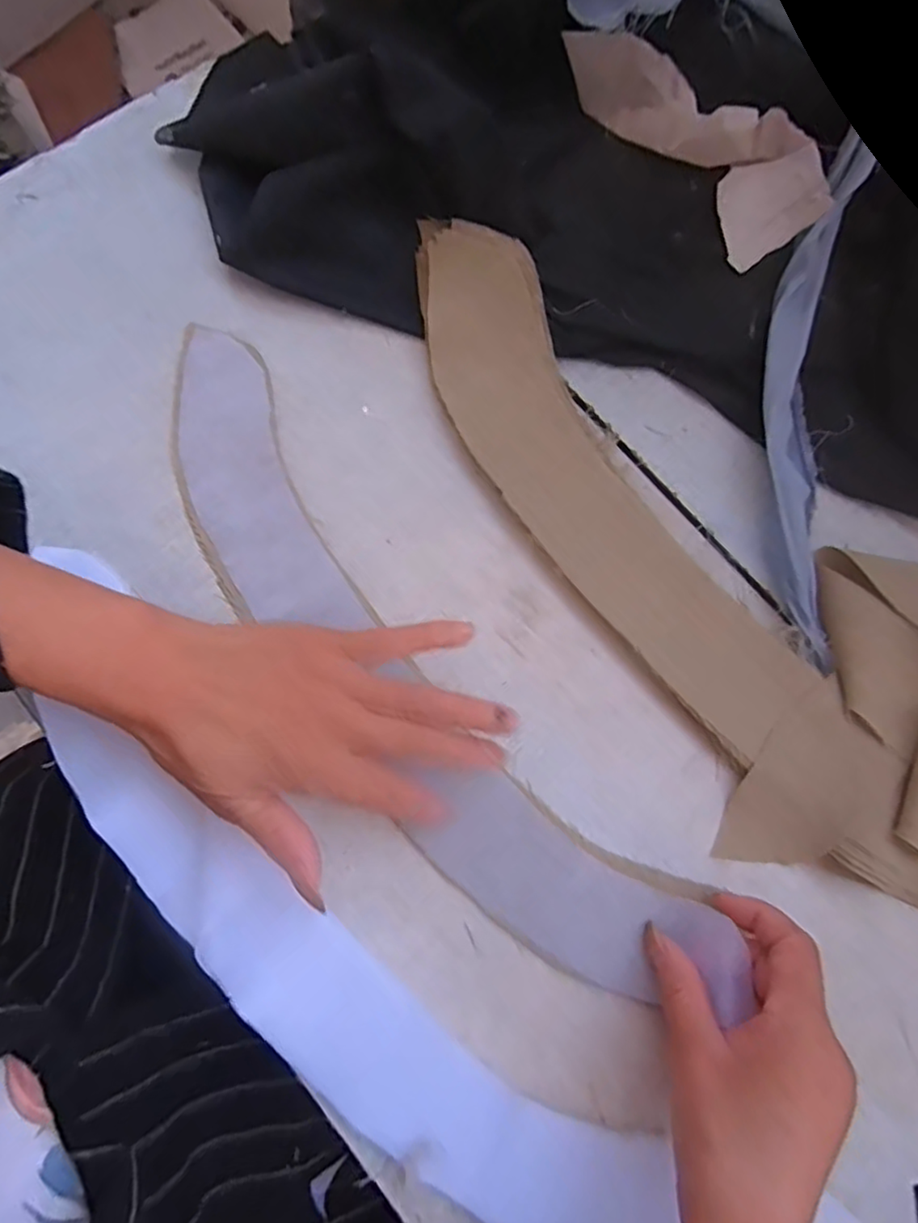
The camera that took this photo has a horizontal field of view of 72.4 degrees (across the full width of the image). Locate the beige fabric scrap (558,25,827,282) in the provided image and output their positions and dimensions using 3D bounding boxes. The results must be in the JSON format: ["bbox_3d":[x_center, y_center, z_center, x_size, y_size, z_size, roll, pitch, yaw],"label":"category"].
[{"bbox_3d":[0.141,-0.280,0.373,0.057,0.046,0.171,-40,82,-11],"label":"beige fabric scrap"}]

